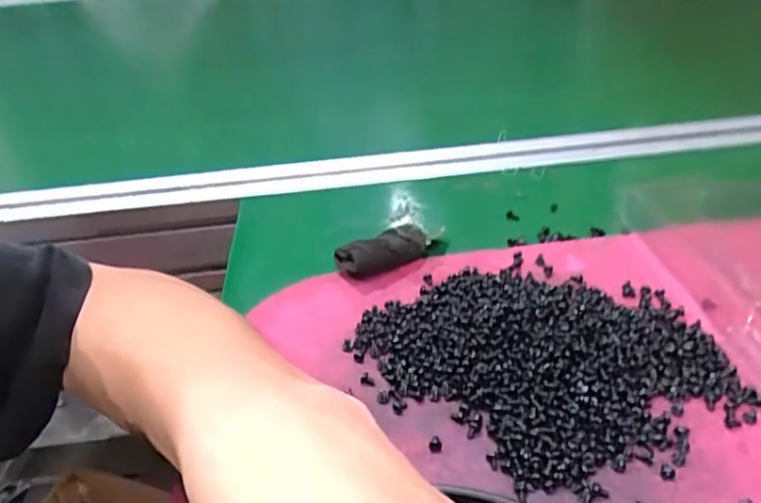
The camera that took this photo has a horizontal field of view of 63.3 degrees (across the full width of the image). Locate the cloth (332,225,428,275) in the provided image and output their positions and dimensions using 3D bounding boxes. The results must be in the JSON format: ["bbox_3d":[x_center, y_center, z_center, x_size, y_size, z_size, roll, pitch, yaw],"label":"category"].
[{"bbox_3d":[0.001,-0.001,0.332,0.048,0.017,0.016,-14,38,-12],"label":"cloth"}]

